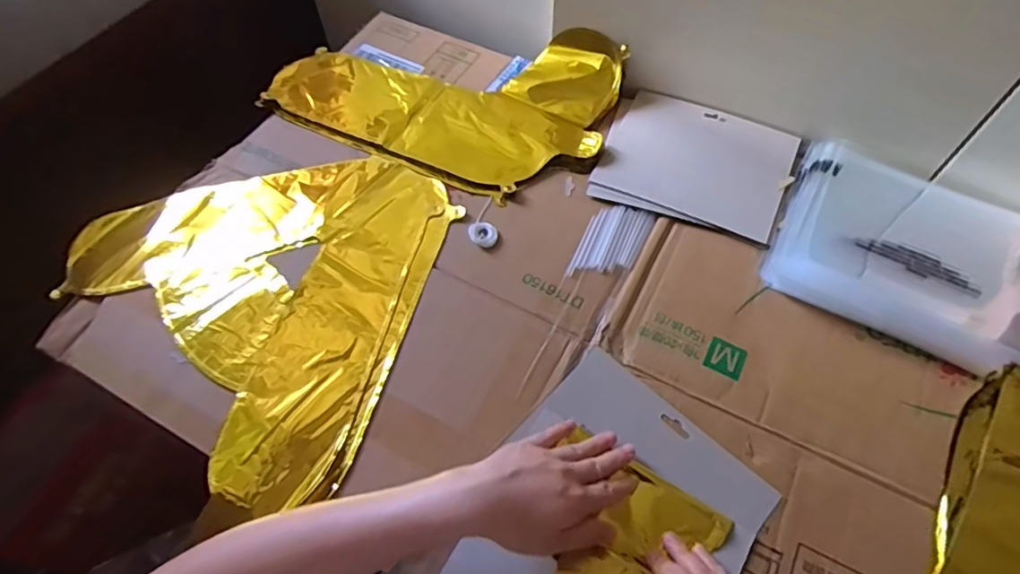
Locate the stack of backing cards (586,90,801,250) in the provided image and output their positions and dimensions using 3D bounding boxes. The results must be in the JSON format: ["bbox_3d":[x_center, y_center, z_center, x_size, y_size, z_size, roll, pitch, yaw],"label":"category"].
[{"bbox_3d":[0.204,-0.140,0.639,0.194,0.008,0.164,19,63,11],"label":"stack of backing cards"}]

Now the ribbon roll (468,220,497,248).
[{"bbox_3d":[-0.028,-0.055,0.599,0.029,0.009,0.029,0,61,1],"label":"ribbon roll"}]

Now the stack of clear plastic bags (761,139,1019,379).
[{"bbox_3d":[0.396,-0.039,0.585,0.234,0.040,0.216,29,59,13],"label":"stack of clear plastic bags"}]

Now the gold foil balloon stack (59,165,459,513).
[{"bbox_3d":[-0.273,-0.007,0.575,0.367,0.015,0.351,15,62,9],"label":"gold foil balloon stack"}]

